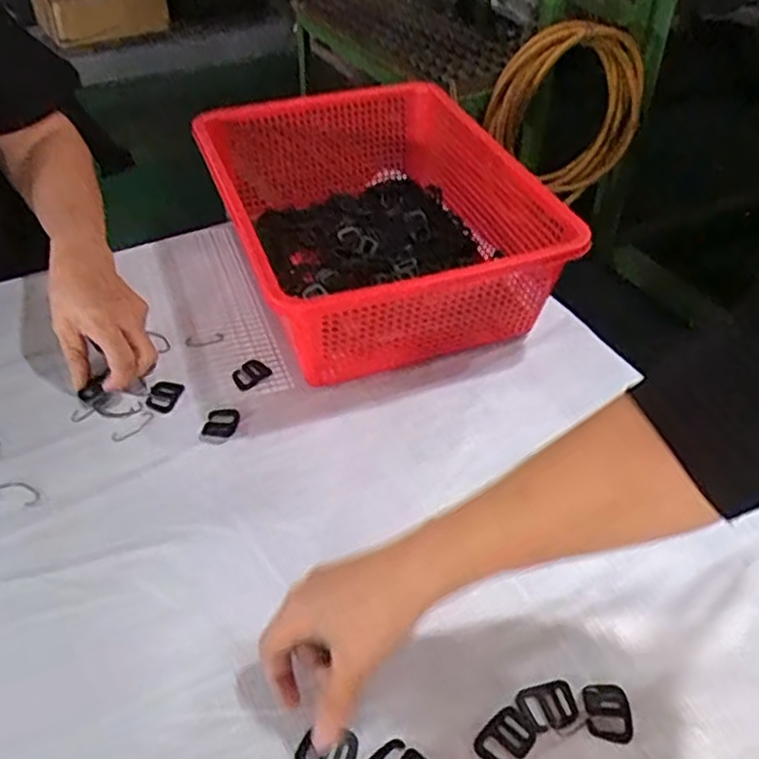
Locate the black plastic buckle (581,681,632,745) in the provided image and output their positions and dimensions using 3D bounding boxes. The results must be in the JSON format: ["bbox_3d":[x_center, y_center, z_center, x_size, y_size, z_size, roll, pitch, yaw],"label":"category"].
[{"bbox_3d":[0.136,0.197,0.422,0.027,0.004,0.035,1,44,-1],"label":"black plastic buckle"}]

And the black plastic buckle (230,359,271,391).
[{"bbox_3d":[-0.113,-0.006,0.619,0.029,0.009,0.024,-32,54,-30],"label":"black plastic buckle"}]

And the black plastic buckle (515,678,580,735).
[{"bbox_3d":[0.101,0.194,0.425,0.034,0.004,0.026,-13,46,-15],"label":"black plastic buckle"}]

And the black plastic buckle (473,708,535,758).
[{"bbox_3d":[0.072,0.207,0.409,0.033,0.004,0.026,-34,55,-31],"label":"black plastic buckle"}]

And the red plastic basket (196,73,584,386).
[{"bbox_3d":[0.005,-0.154,0.689,0.288,0.118,0.336,-14,46,-16],"label":"red plastic basket"}]

